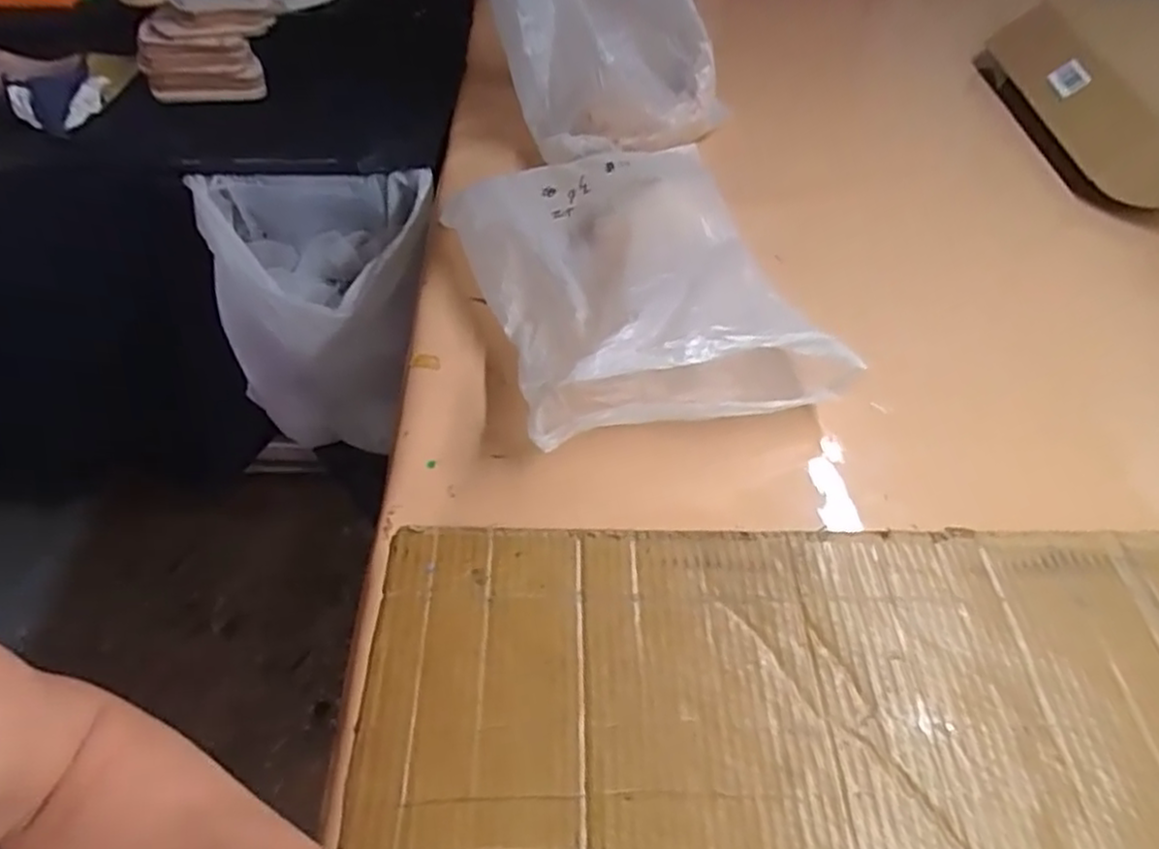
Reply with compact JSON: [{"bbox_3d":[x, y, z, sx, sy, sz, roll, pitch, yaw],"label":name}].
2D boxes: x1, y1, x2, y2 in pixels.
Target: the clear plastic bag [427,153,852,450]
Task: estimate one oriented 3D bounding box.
[{"bbox_3d":[0.044,-0.145,0.638,0.262,0.100,0.343,-13,53,-12],"label":"clear plastic bag"}]

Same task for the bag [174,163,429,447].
[{"bbox_3d":[-0.308,-0.124,0.904,0.272,0.328,0.144,0,51,-2],"label":"bag"}]

